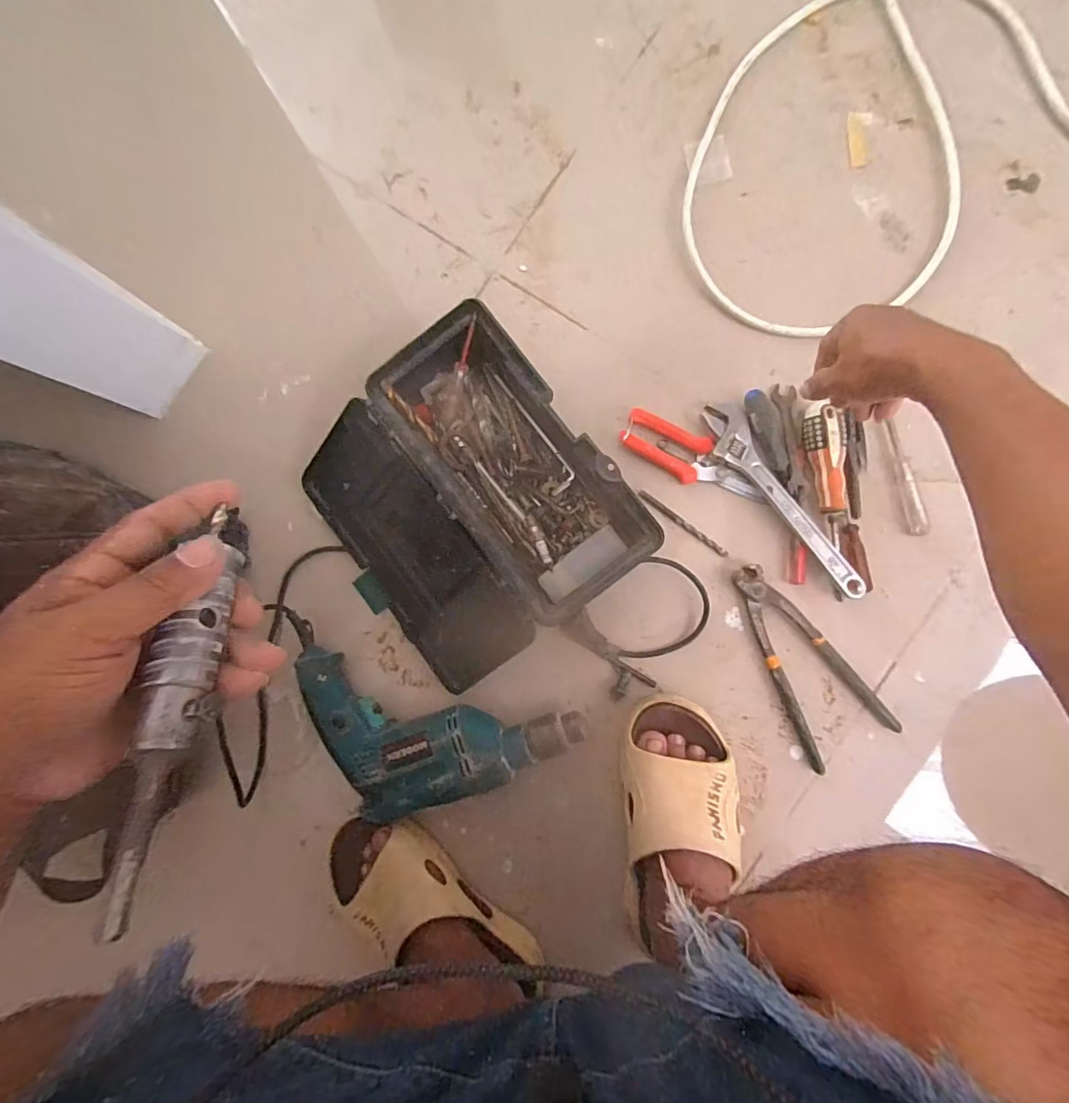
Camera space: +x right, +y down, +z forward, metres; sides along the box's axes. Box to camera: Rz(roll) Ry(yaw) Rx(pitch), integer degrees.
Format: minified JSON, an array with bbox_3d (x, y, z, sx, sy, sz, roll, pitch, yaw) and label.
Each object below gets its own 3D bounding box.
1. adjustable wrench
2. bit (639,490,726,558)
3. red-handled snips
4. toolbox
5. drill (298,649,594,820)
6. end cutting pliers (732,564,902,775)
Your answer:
[{"bbox_3d":[0.256,-0.053,0.518,0.049,0.016,0.241,-33,84,4],"label":"adjustable wrench"},{"bbox_3d":[0.161,-0.030,0.533,0.113,0.004,0.008,38,92,7],"label":"bit"},{"bbox_3d":[0.172,-0.100,0.534,0.162,0.014,0.049,29,91,7],"label":"red-handled snips"},{"bbox_3d":[-0.073,-0.044,0.525,0.286,0.089,0.308,-39,84,3],"label":"toolbox"},{"bbox_3d":[-0.115,0.206,0.523,0.300,0.064,0.136,13,89,7],"label":"drill"},{"bbox_3d":[0.270,0.112,0.512,0.092,0.020,0.214,-33,84,4],"label":"end cutting pliers"}]

